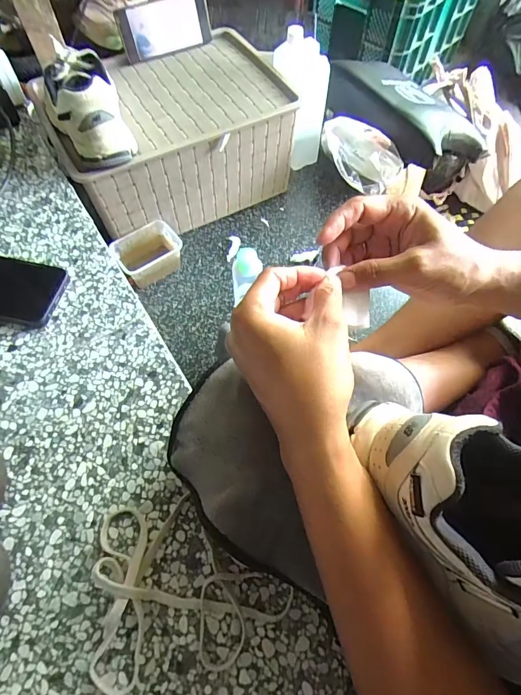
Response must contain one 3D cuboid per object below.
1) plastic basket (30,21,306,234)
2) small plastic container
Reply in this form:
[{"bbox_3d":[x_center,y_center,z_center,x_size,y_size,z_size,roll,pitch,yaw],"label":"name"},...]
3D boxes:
[{"bbox_3d":[-0.156,-0.368,0.730,0.379,0.182,0.264,-26,65,-14],"label":"plastic basket"},{"bbox_3d":[-0.185,-0.154,0.683,0.097,0.061,0.089,-37,68,-18],"label":"small plastic container"}]

